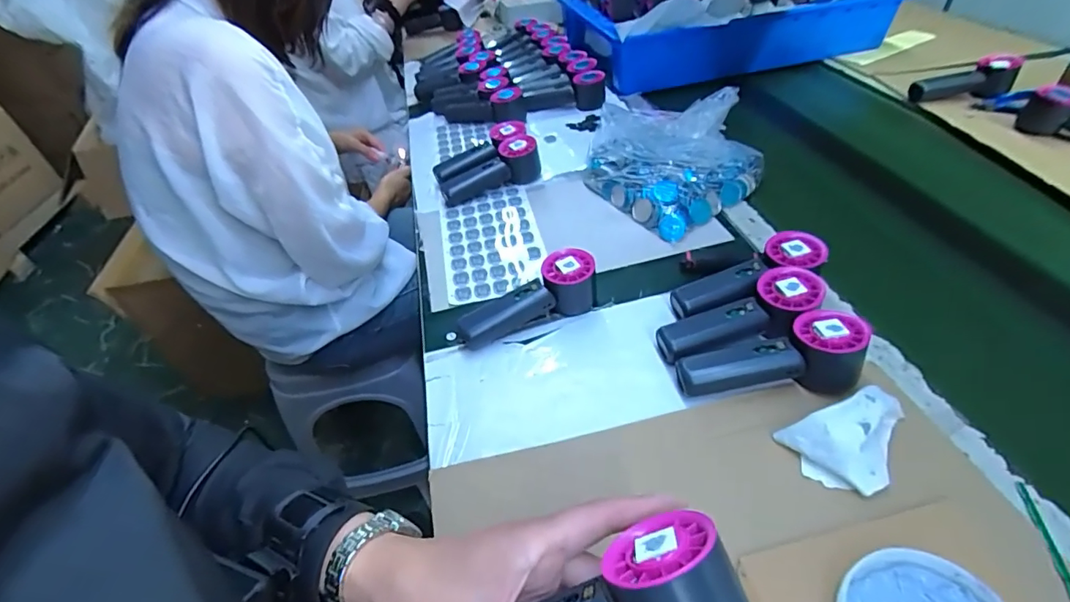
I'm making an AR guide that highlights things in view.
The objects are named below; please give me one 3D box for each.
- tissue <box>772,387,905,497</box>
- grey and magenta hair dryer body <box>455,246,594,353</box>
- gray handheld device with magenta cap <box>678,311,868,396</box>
[{"bbox_3d":[0.254,0.107,0.383,0.102,0.040,0.071,-14,44,-9],"label":"tissue"},{"bbox_3d":[-0.009,-0.002,0.524,0.159,0.057,0.049,-18,45,-13],"label":"grey and magenta hair dryer body"},{"bbox_3d":[0.208,0.049,0.438,0.153,0.056,0.069,3,44,9],"label":"gray handheld device with magenta cap"}]

